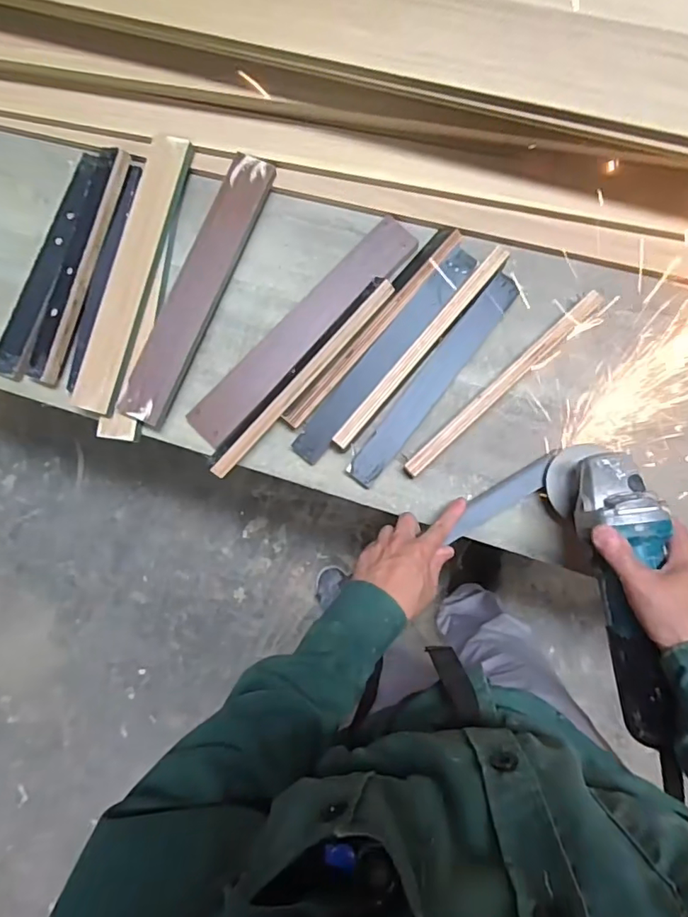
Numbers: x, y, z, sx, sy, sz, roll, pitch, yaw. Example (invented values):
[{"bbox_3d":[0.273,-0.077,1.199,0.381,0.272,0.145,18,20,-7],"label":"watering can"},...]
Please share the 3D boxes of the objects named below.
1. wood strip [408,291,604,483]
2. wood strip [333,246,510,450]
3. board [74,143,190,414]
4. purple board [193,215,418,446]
[{"bbox_3d":[0.180,-0.084,0.594,0.288,0.028,0.023,-43,85,0],"label":"wood strip"},{"bbox_3d":[0.086,-0.124,0.577,0.021,0.011,0.283,41,88,6],"label":"wood strip"},{"bbox_3d":[-0.250,-0.220,0.613,0.055,0.013,0.339,15,86,4],"label":"board"},{"bbox_3d":[-0.046,-0.150,0.611,0.055,0.015,0.341,45,88,6],"label":"purple board"}]

